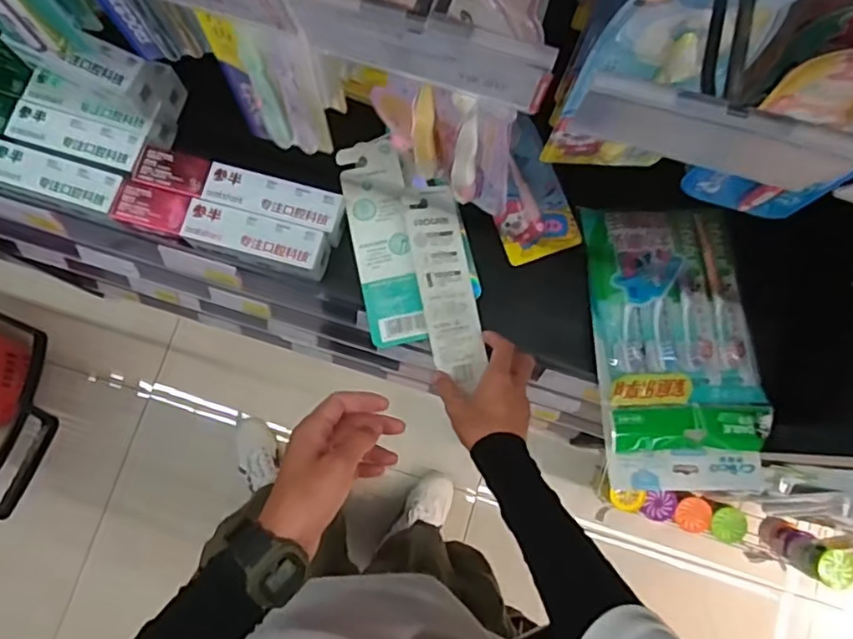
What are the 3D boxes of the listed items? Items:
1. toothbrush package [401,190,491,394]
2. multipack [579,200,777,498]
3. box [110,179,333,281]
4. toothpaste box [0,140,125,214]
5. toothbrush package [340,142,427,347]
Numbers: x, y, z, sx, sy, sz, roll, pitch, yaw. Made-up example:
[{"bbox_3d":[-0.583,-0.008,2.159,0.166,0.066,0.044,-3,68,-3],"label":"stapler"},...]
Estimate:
[{"bbox_3d":[0.021,-0.038,0.666,0.064,0.019,0.208,-9,84,-27],"label":"toothbrush package"},{"bbox_3d":[0.266,0.024,0.662,0.164,0.047,0.301,0,79,-1],"label":"multipack"},{"bbox_3d":[-0.220,-0.096,0.674,0.224,0.043,0.048,15,79,2],"label":"box"},{"bbox_3d":[-0.437,-0.165,0.673,0.218,0.031,0.045,17,79,2],"label":"toothpaste box"},{"bbox_3d":[-0.047,-0.089,0.684,0.067,0.026,0.237,-11,79,-3],"label":"toothbrush package"}]

